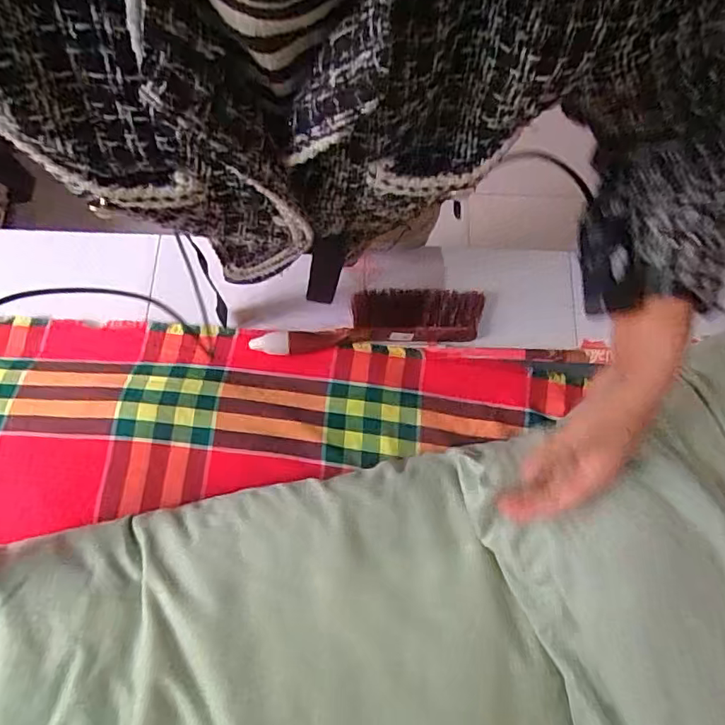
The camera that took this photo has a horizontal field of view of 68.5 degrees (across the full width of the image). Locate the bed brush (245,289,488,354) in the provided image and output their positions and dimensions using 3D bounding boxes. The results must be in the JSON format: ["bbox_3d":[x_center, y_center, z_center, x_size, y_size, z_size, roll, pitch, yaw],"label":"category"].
[{"bbox_3d":[0.011,-0.057,0.723,0.316,0.035,0.078,-6,72,-4],"label":"bed brush"}]

